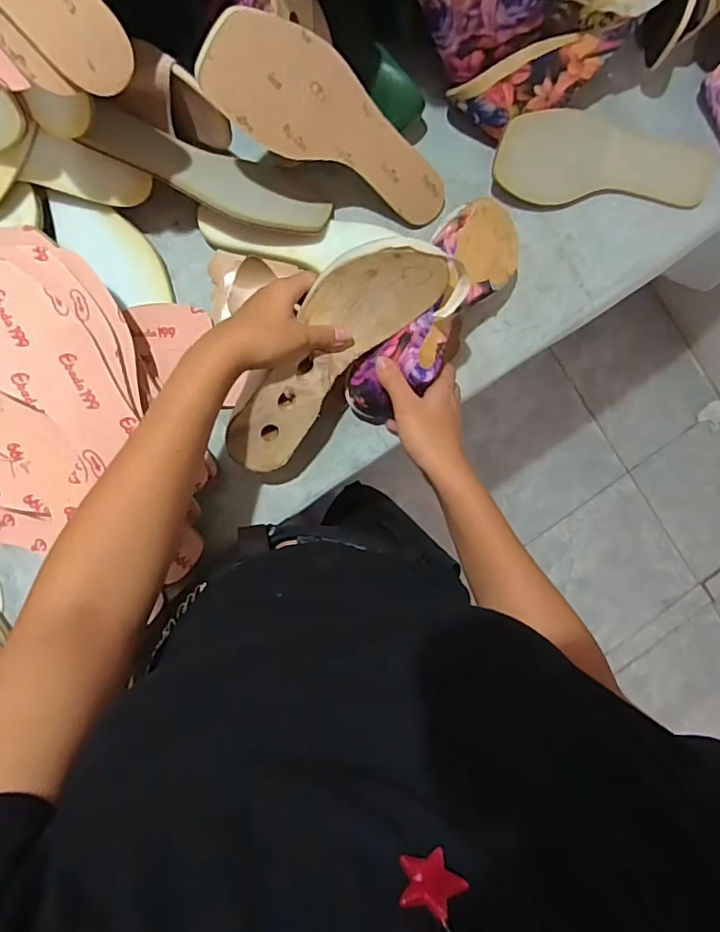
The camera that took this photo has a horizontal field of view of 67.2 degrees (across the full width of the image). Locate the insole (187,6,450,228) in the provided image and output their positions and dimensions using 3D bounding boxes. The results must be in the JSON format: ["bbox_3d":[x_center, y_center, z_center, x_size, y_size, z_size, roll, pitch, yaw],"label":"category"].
[{"bbox_3d":[-0.016,-0.289,0.469,0.242,0.009,0.079,14,115,-38],"label":"insole"}]

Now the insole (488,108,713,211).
[{"bbox_3d":[0.251,-0.312,0.550,0.236,0.019,0.082,-5,118,-9],"label":"insole"}]

